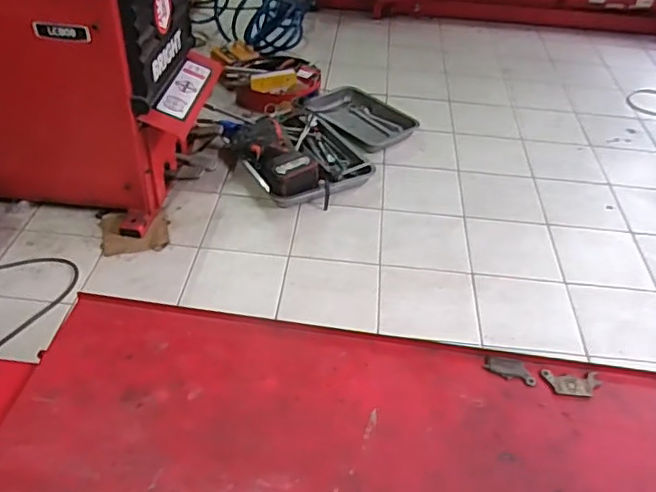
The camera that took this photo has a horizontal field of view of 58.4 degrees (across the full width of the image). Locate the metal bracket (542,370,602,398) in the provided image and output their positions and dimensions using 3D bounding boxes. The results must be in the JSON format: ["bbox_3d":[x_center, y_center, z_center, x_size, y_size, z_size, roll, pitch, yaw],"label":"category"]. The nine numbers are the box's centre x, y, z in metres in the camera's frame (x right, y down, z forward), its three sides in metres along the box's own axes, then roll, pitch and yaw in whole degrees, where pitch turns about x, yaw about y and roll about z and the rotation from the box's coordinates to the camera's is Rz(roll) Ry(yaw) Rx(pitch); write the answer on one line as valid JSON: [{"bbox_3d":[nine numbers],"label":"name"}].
[{"bbox_3d":[0.354,0.197,0.846,0.081,0.004,0.040,2,42,-2],"label":"metal bracket"}]

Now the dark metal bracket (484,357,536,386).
[{"bbox_3d":[0.267,0.181,0.858,0.072,0.007,0.032,16,43,13],"label":"dark metal bracket"}]

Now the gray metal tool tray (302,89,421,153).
[{"bbox_3d":[0.095,-0.378,1.706,0.304,0.041,0.253,28,47,25],"label":"gray metal tool tray"}]

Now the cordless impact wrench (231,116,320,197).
[{"bbox_3d":[-0.140,-0.230,1.449,0.123,0.086,0.267,-21,47,-25],"label":"cordless impact wrench"}]

